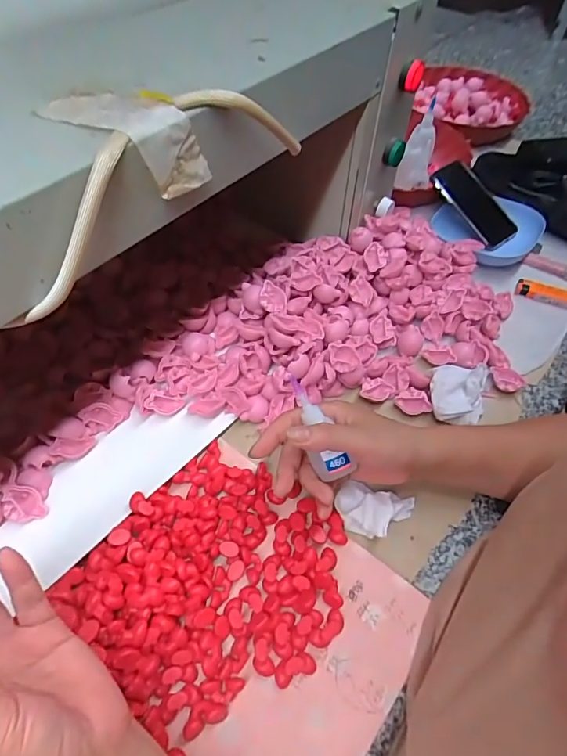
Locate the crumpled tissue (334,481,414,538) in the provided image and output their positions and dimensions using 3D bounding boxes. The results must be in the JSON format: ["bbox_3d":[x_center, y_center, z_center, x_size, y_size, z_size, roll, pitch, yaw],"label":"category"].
[{"bbox_3d":[0.081,0.119,0.403,0.067,0.022,0.042,9,54,6],"label":"crumpled tissue"}]

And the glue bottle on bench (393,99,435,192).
[{"bbox_3d":[0.206,-0.360,0.671,0.046,0.047,0.166,14,71,9],"label":"glue bottle on bench"}]

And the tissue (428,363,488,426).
[{"bbox_3d":[0.181,0.012,0.464,0.056,0.027,0.058,3,53,1],"label":"tissue"}]

